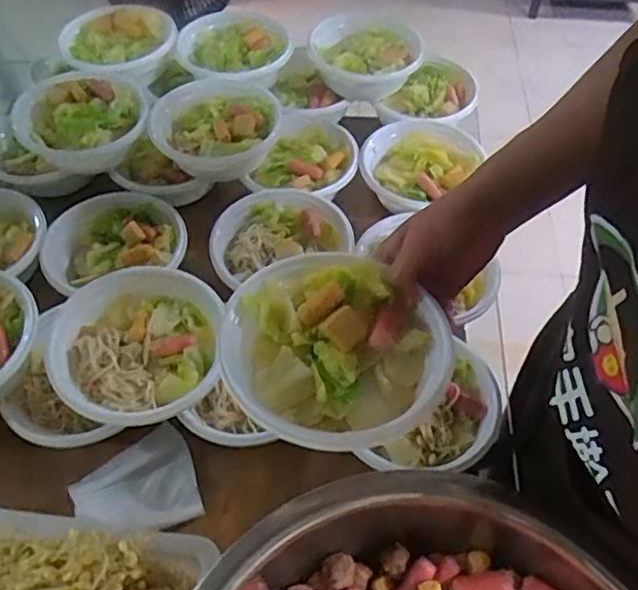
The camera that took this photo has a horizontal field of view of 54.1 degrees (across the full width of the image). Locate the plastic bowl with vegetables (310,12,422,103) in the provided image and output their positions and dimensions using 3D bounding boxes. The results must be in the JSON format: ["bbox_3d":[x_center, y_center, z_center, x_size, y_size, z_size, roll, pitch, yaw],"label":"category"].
[{"bbox_3d":[0.066,-0.328,0.883,0.148,0.055,0.131,5,53,4],"label":"plastic bowl with vegetables"}]

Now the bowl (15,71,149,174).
[{"bbox_3d":[-0.281,-0.207,0.755,0.155,0.077,0.136,-22,56,-15],"label":"bowl"}]

